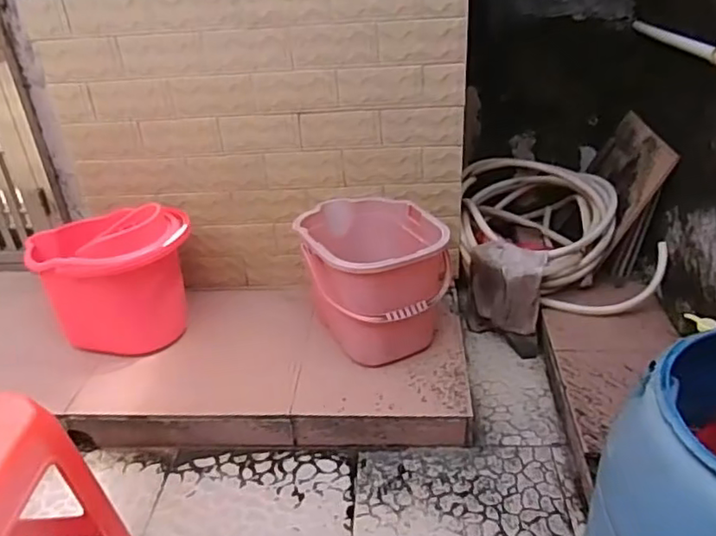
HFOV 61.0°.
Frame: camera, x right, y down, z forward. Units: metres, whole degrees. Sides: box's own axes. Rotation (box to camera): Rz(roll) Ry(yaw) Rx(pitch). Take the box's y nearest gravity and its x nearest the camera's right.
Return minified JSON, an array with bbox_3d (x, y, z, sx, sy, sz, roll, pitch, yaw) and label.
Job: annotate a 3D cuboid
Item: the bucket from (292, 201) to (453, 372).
[{"bbox_3d":[0.025,0.012,1.431,0.292,0.282,0.367,-12,33,-14],"label":"bucket"}]

